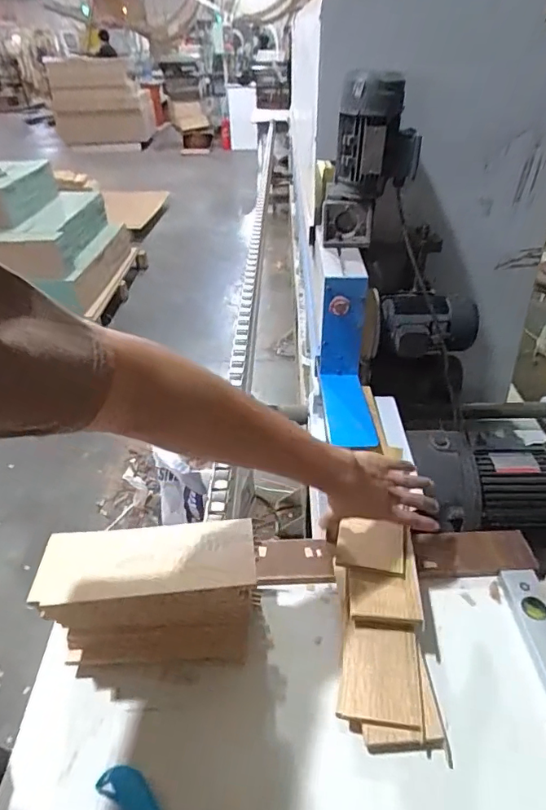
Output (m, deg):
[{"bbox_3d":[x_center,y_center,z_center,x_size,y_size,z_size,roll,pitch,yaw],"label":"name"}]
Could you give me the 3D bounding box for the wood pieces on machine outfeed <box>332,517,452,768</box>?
[{"bbox_3d":[0.141,0.286,0.626,0.114,0.037,0.264,0,55,1],"label":"wood pieces on machine outfeed"}]

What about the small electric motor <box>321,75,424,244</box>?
[{"bbox_3d":[0.188,-0.454,0.923,0.157,0.273,0.126,9,39,13],"label":"small electric motor"}]

